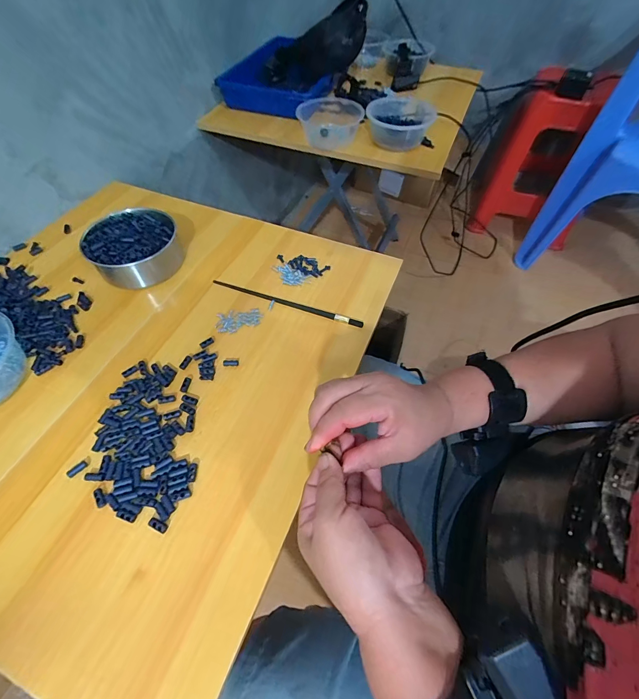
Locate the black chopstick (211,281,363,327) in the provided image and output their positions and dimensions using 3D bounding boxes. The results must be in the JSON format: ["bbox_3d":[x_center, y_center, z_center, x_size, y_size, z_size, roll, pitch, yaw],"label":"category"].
[{"bbox_3d":[-0.048,-0.068,0.480,0.226,0.004,0.010,18,57,12],"label":"black chopstick"}]

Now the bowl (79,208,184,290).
[{"bbox_3d":[-0.273,-0.152,0.504,0.118,0.054,0.111,0,55,0],"label":"bowl"}]

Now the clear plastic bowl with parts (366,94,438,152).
[{"bbox_3d":[0.164,-0.467,0.699,0.132,0.063,0.145,0,55,0],"label":"clear plastic bowl with parts"}]

